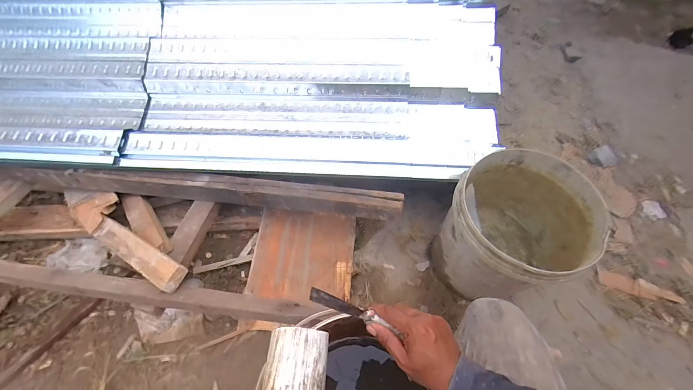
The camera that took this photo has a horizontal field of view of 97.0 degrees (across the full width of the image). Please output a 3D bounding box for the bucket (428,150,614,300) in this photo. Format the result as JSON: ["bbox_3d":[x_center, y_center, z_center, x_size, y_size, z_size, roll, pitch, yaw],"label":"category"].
[{"bbox_3d":[0.396,0.118,0.795,0.293,0.355,0.283,2,56,-3],"label":"bucket"}]

